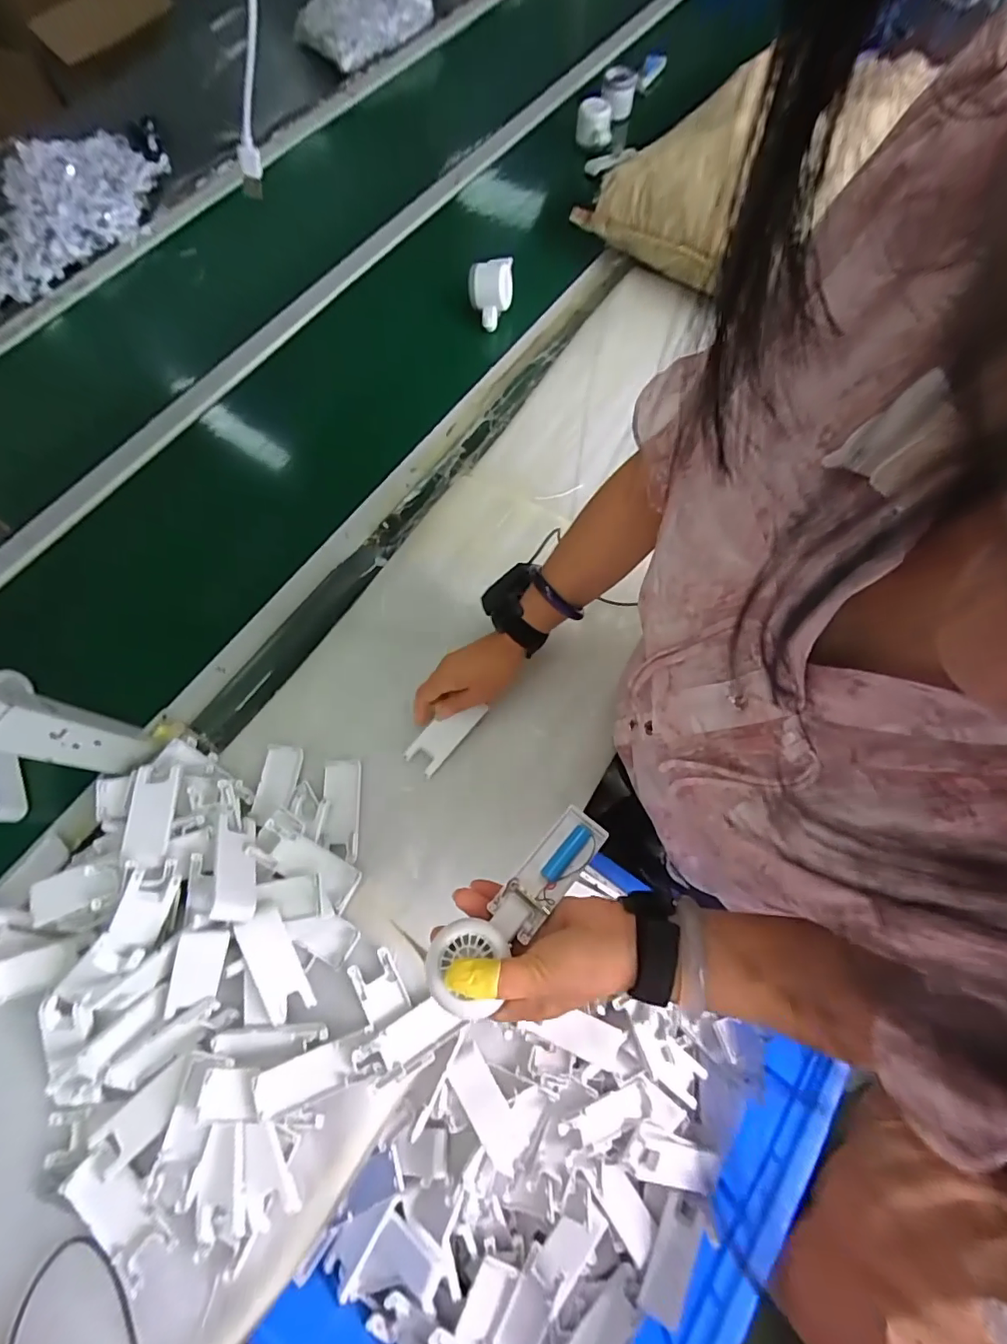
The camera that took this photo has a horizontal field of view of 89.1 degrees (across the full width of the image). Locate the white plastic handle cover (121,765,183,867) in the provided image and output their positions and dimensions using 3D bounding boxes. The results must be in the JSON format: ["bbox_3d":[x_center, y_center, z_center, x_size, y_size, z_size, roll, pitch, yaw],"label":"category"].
[{"bbox_3d":[-0.340,0.137,0.495,0.042,0.020,0.094,-5,71,-2],"label":"white plastic handle cover"}]

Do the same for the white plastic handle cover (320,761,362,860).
[{"bbox_3d":[-0.171,0.143,0.539,0.037,0.007,0.100,-3,71,-1],"label":"white plastic handle cover"}]

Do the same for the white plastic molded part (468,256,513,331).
[{"bbox_3d":[-0.019,-0.594,0.790,0.066,0.058,0.110,-1,71,0],"label":"white plastic molded part"}]

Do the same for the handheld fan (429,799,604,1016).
[{"bbox_3d":[0.015,0.171,0.378,0.168,0.025,0.051,-34,73,-34],"label":"handheld fan"}]

